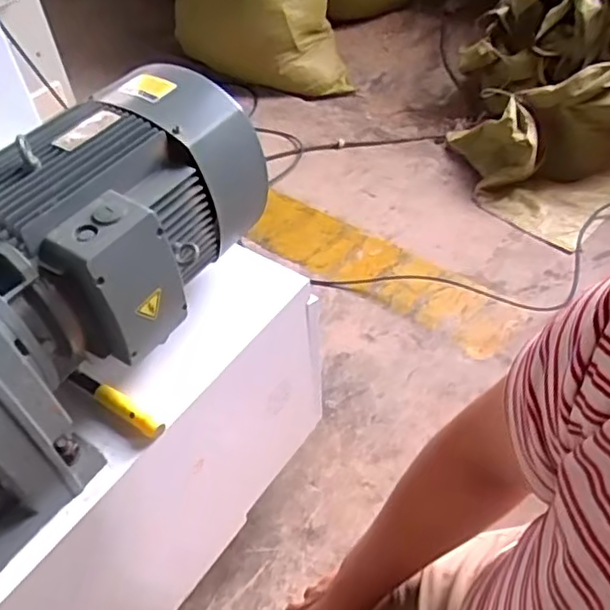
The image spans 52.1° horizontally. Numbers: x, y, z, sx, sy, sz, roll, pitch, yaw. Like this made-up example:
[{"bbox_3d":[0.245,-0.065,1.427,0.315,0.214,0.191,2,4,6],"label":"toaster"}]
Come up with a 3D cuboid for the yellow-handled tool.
[{"bbox_3d":[-0.257,0.134,0.849,0.167,0.023,0.024,27,55,25],"label":"yellow-handled tool"}]

